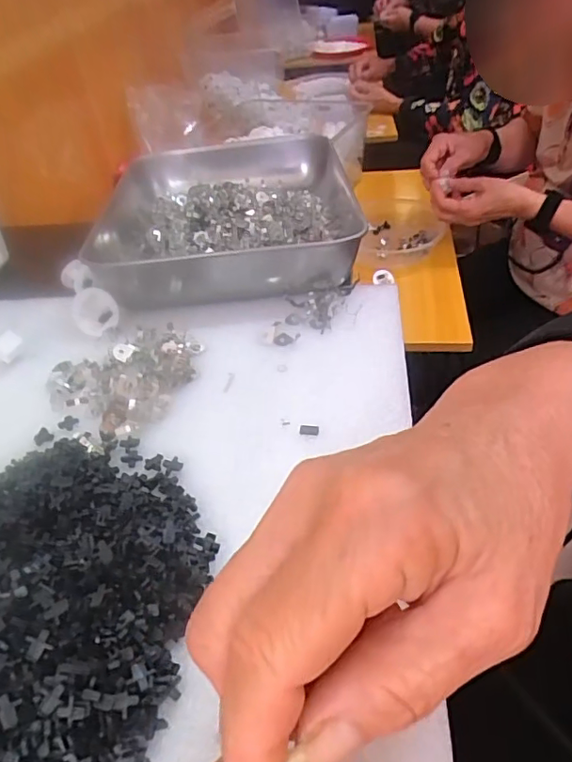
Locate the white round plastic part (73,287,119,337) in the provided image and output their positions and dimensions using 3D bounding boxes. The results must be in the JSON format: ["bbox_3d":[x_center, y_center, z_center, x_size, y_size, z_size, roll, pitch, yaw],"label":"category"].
[{"bbox_3d":[-0.131,-0.048,0.369,0.028,0.025,0.019,-26,46,-18],"label":"white round plastic part"}]

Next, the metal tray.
[{"bbox_3d":[-0.052,-0.146,0.450,0.215,0.047,0.248,-7,43,1],"label":"metal tray"}]

